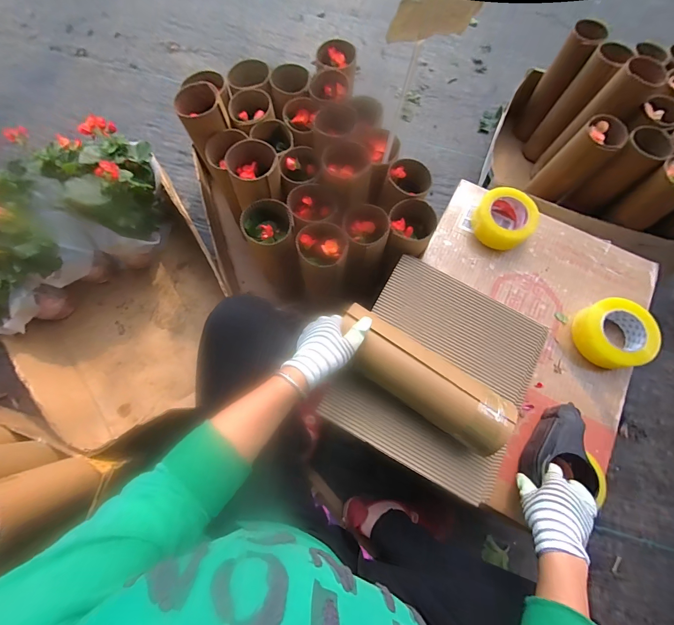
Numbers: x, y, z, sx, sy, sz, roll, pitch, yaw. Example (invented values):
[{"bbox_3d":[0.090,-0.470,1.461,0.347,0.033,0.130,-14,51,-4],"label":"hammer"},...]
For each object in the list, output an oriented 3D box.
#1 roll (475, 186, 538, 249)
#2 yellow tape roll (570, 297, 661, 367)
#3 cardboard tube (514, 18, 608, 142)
[{"bbox_3d":[0.356,-0.197,0.708,0.117,0.067,0.122,1,75,-2],"label":"roll"},{"bbox_3d":[0.551,0.040,0.659,0.122,0.068,0.130,1,75,-2],"label":"yellow tape roll"},{"bbox_3d":[0.642,-0.677,1.009,0.086,0.333,0.080,31,76,6],"label":"cardboard tube"}]

